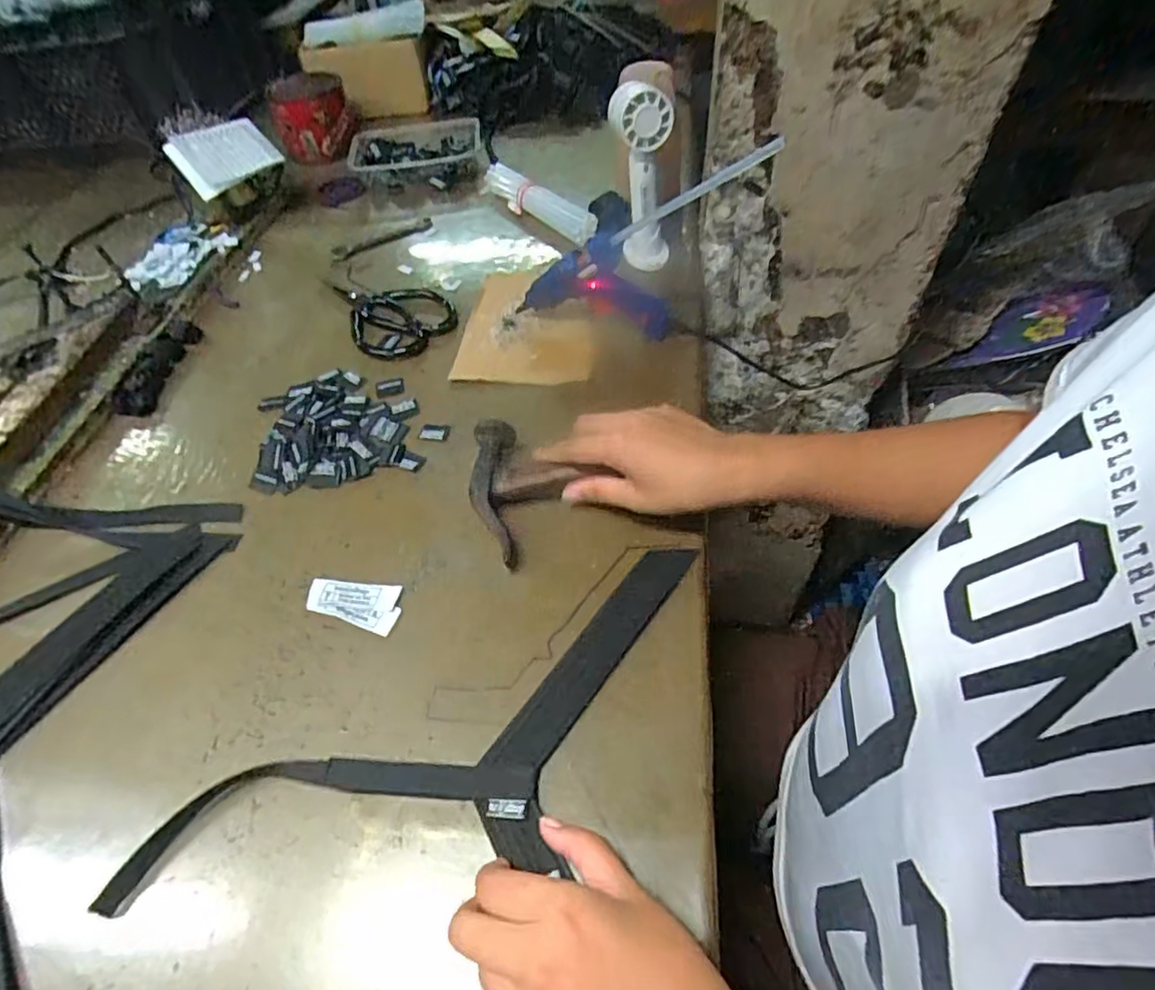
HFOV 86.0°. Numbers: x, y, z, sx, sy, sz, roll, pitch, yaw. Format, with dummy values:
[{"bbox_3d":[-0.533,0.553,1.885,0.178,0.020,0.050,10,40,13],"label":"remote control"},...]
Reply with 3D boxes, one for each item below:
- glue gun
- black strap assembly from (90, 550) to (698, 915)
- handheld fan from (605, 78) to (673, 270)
[{"bbox_3d":[0.015,-0.185,0.560,0.136,0.088,0.027,6,52,9],"label":"glue gun"},{"bbox_3d":[-0.085,0.159,0.352,0.302,0.014,0.312,1,51,5],"label":"black strap assembly"},{"bbox_3d":[0.065,-0.314,0.619,0.054,0.162,0.070,-9,51,-3],"label":"handheld fan"}]

